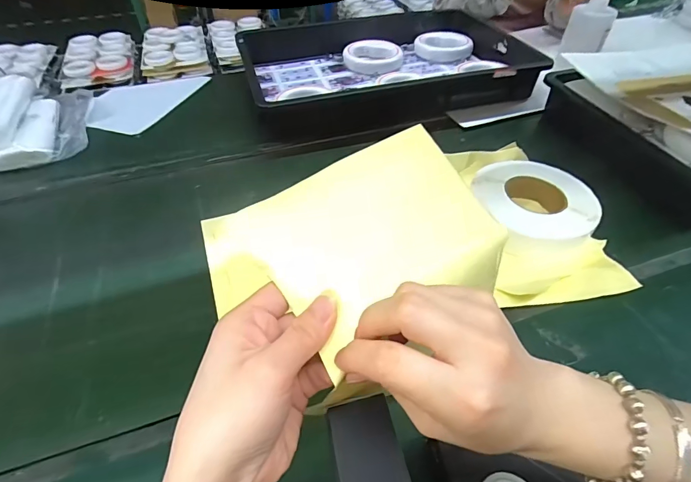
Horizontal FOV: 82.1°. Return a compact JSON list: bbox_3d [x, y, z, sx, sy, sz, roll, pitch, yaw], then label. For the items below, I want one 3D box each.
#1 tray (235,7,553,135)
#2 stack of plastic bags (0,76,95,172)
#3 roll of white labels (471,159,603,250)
[{"bbox_3d":[0.083,-0.375,0.838,0.559,0.071,0.373,-11,47,-10],"label":"tray"},{"bbox_3d":[-0.579,-0.192,0.666,0.280,0.070,0.203,-28,52,-24],"label":"stack of plastic bags"},{"bbox_3d":[0.269,-0.060,0.551,0.136,0.043,0.155,-30,53,-25],"label":"roll of white labels"}]

